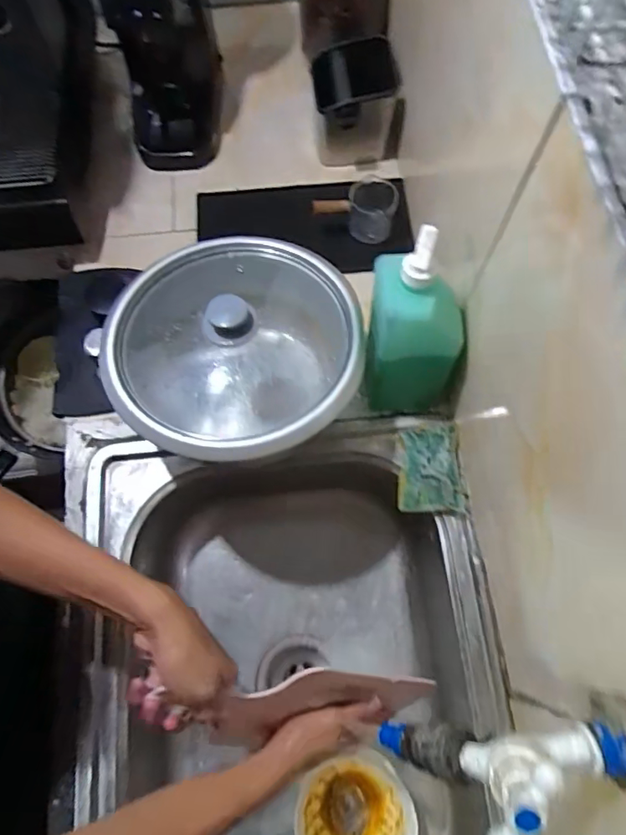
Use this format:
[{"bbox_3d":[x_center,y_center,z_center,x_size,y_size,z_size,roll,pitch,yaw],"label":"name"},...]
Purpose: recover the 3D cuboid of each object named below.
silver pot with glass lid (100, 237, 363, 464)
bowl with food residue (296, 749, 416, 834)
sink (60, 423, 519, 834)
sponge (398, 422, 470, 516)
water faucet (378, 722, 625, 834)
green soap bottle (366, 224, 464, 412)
[{"bbox_3d":[-0.080,-0.059,0.584,0.237,0.158,0.250,0,71,0],"label":"silver pot with glass lid"},{"bbox_3d":[0.047,0.457,0.600,0.127,0.067,0.130,0,71,0],"label":"bowl with food residue"},{"bbox_3d":[-0.022,0.323,0.599,0.428,0.167,0.578,-5,71,-1],"label":"sink"},{"bbox_3d":[0.137,0.058,0.599,0.076,0.034,0.097,2,71,1],"label":"sponge"},{"bbox_3d":[0.119,0.206,0.318,0.135,0.146,0.039,-10,71,-3],"label":"water faucet"},{"bbox_3d":[0.111,-0.091,0.550,0.100,0.230,0.087,3,71,1],"label":"green soap bottle"}]

